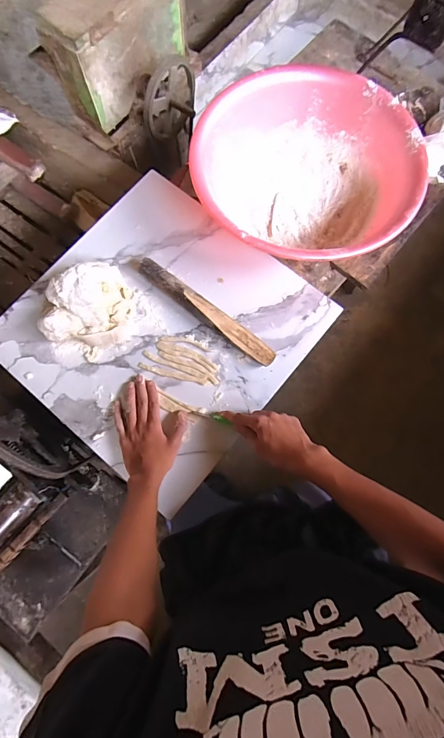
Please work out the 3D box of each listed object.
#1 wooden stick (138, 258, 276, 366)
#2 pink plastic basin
[{"bbox_3d":[-0.035,-0.109,0.673,0.316,0.038,0.039,37,78,9],"label":"wooden stick"},{"bbox_3d":[0.155,-0.368,0.692,0.397,0.109,0.387,0,78,1],"label":"pink plastic basin"}]

